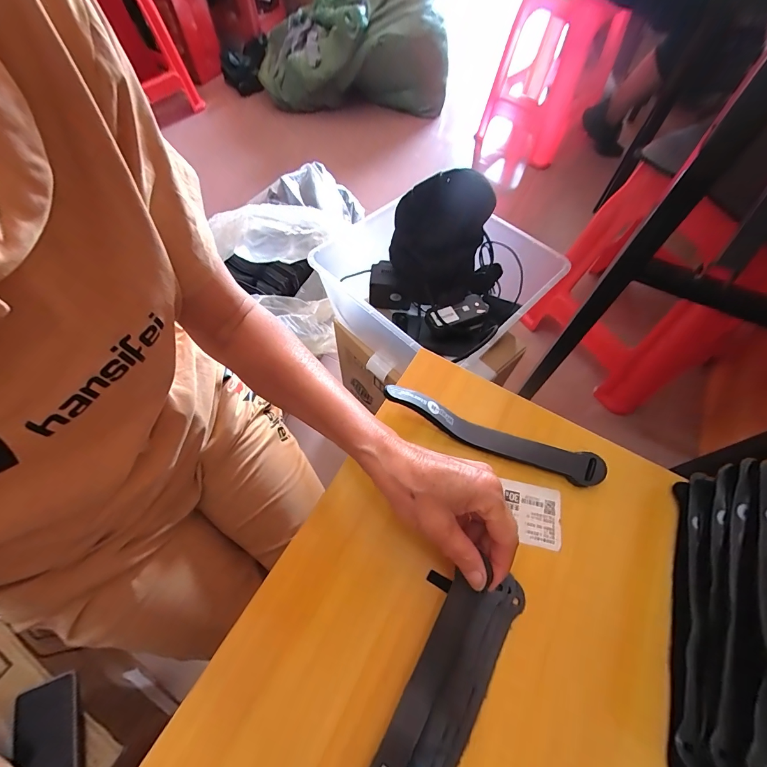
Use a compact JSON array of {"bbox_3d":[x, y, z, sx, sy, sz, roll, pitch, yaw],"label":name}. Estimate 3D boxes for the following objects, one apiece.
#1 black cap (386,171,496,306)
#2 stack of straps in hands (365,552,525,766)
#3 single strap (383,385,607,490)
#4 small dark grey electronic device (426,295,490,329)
[{"bbox_3d":[0.096,-0.249,0.640,0.152,0.110,0.221,16,95,6],"label":"black cap"},{"bbox_3d":[0.030,0.214,0.232,0.058,0.022,0.192,30,63,16],"label":"stack of straps in hands"},{"bbox_3d":[0.095,0.041,0.305,0.191,0.041,0.023,19,62,10],"label":"single strap"},{"bbox_3d":[0.127,-0.122,0.606,0.102,0.022,0.044,-25,64,-13],"label":"small dark grey electronic device"}]

